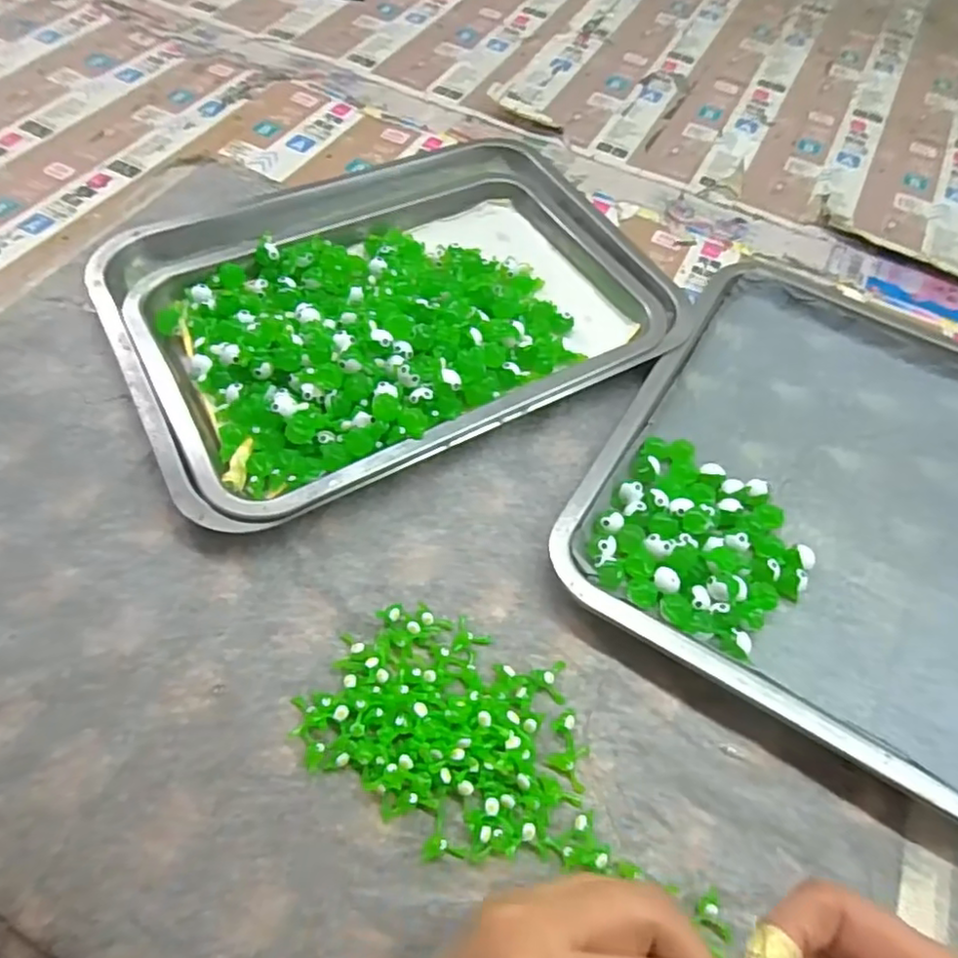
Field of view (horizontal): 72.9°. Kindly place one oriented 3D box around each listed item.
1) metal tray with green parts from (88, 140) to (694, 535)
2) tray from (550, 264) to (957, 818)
[{"bbox_3d":[-0.060,-0.133,0.442,0.351,0.032,0.276,-25,63,-18],"label":"metal tray with green parts"},{"bbox_3d":[0.227,-0.010,0.392,0.258,0.023,0.341,29,60,13],"label":"tray"}]

